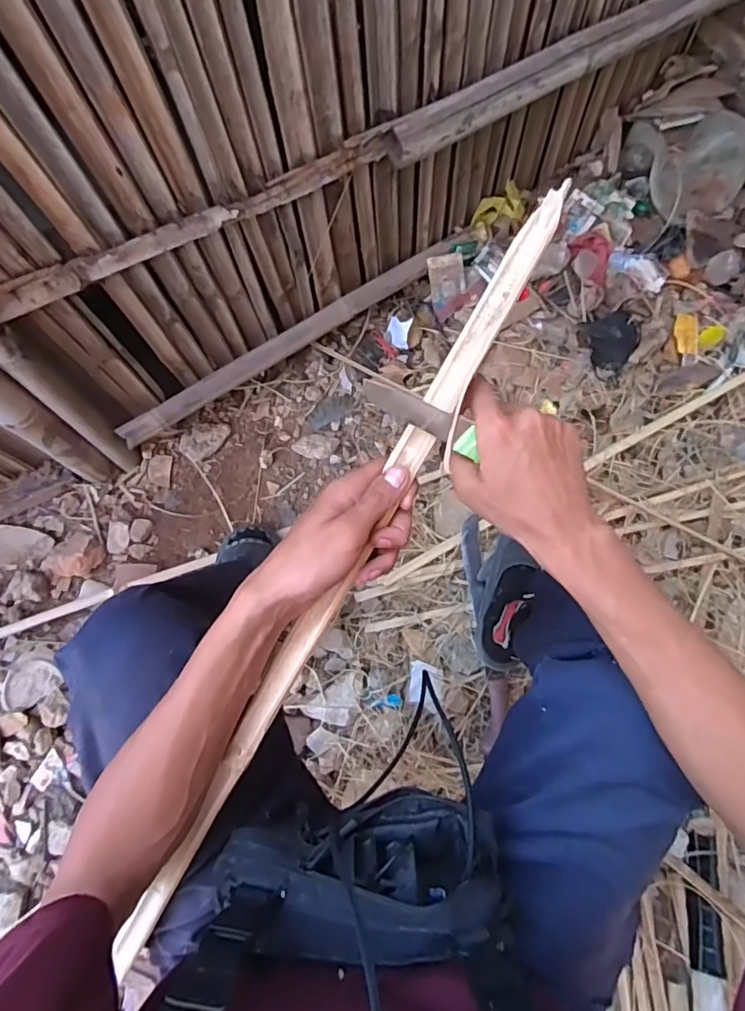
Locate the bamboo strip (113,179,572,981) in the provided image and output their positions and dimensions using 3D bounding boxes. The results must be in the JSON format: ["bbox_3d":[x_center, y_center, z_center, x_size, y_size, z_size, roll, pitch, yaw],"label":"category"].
[{"bbox_3d":[-0.039,0.084,0.418,0.029,0.017,0.690,31,98,10],"label":"bamboo strip"}]

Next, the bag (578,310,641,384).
[{"bbox_3d":[0.470,-0.319,1.043,0.087,0.048,0.134,-14,73,-4],"label":"bag"}]

